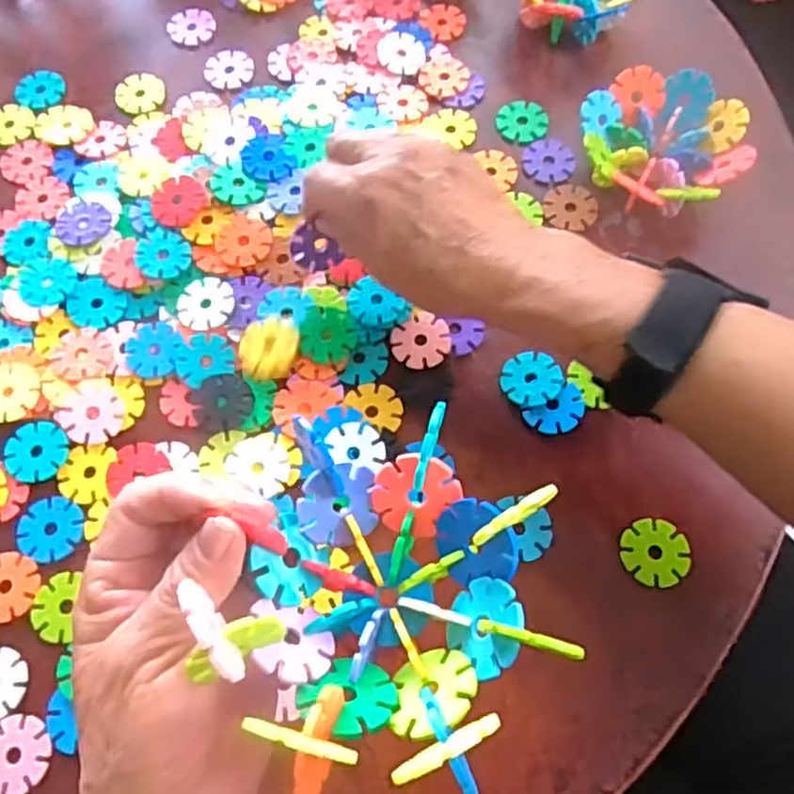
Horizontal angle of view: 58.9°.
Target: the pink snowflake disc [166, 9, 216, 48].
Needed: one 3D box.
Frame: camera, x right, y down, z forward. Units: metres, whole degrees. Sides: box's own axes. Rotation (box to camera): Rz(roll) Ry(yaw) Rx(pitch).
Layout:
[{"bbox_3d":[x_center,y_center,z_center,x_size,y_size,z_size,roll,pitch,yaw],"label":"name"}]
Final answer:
[{"bbox_3d":[-0.140,-0.253,0.478,0.030,0.004,0.033,0,68,1],"label":"pink snowflake disc"}]

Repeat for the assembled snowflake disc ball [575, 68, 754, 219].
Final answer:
[{"bbox_3d":[0.148,-0.140,0.403,0.085,0.042,0.085,4,69,2],"label":"assembled snowflake disc ball"}]

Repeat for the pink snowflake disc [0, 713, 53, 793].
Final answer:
[{"bbox_3d":[-0.169,0.157,0.310,0.029,0.006,0.031,0,68,1],"label":"pink snowflake disc"}]

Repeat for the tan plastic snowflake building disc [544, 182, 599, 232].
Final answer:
[{"bbox_3d":[0.102,-0.113,0.412,0.029,0.004,0.033,14,69,6],"label":"tan plastic snowflake building disc"}]

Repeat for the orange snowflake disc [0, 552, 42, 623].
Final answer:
[{"bbox_3d":[-0.189,0.091,0.337,0.033,0.004,0.031,0,68,1],"label":"orange snowflake disc"}]

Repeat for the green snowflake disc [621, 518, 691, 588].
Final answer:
[{"bbox_3d":[0.124,0.074,0.335,0.030,0.004,0.030,0,68,1],"label":"green snowflake disc"}]

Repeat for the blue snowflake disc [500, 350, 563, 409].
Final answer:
[{"bbox_3d":[0.070,-0.010,0.368,0.031,0.004,0.028,-8,72,12],"label":"blue snowflake disc"}]

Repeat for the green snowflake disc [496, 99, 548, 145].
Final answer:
[{"bbox_3d":[0.079,-0.174,0.440,0.030,0.004,0.034,15,69,7],"label":"green snowflake disc"}]

